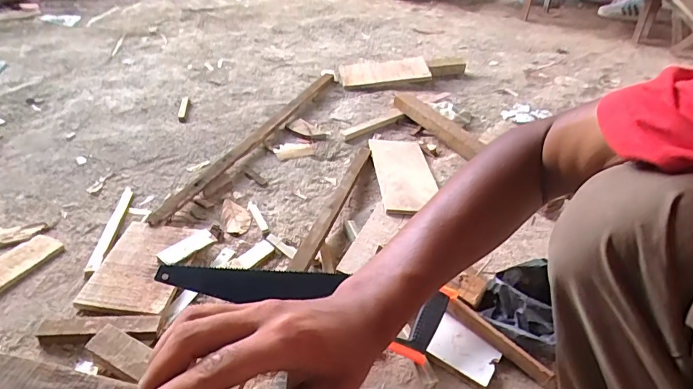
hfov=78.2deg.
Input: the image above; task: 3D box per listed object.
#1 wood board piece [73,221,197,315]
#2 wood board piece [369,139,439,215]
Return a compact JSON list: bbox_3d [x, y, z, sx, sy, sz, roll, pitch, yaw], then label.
[{"bbox_3d":[-0.358,0.126,0.766,0.141,0.028,0.208,7,37,3],"label":"wood board piece"},{"bbox_3d":[0.137,-0.051,1.018,0.133,0.016,0.338,3,30,-5],"label":"wood board piece"}]

